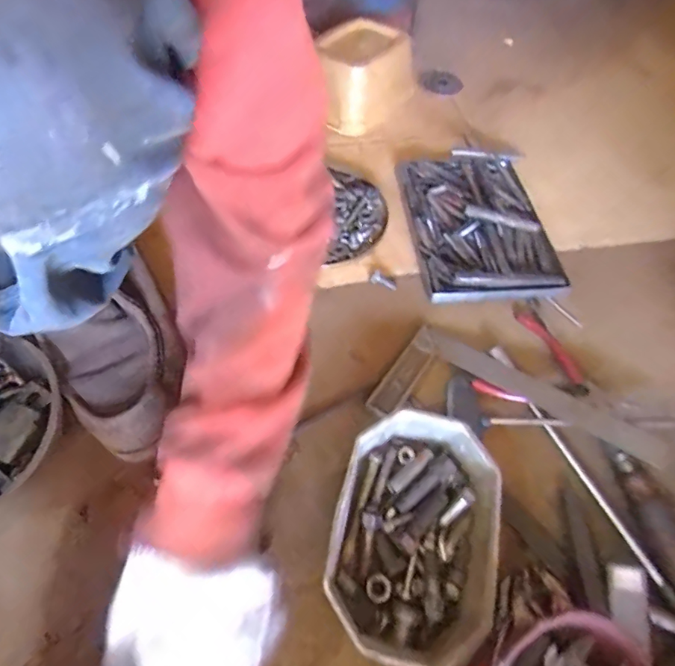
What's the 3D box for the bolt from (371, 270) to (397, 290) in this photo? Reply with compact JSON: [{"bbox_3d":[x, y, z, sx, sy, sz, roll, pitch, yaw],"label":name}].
[{"bbox_3d":[0.055,-0.061,0.529,0.034,0.007,0.013,37,62,21],"label":"bolt"}]

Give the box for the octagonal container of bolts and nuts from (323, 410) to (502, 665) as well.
[{"bbox_3d":[0.065,0.165,0.371,0.132,0.062,0.179,9,55,4],"label":"octagonal container of bolts and nuts"}]

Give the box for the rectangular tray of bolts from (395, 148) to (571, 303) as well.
[{"bbox_3d":[0.178,-0.147,0.583,0.171,0.034,0.254,-5,56,-6],"label":"rectangular tray of bolts"}]

